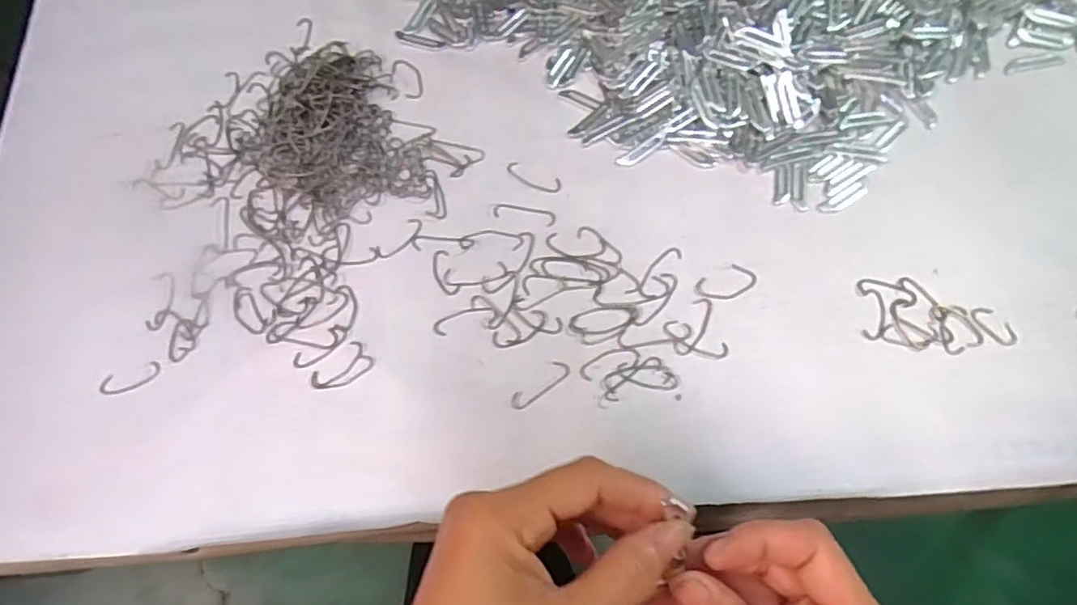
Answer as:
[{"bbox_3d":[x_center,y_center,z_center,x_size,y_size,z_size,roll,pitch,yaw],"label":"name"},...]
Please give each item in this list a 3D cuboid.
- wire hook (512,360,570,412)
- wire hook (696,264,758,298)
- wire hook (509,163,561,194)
[{"bbox_3d":[0.001,0.050,0.364,0.041,0.004,0.013,-37,73,-10],"label":"wire hook"},{"bbox_3d":[0.120,-0.012,0.383,0.038,0.004,0.020,-24,72,-6],"label":"wire hook"},{"bbox_3d":[-0.003,-0.086,0.417,0.041,0.004,0.013,24,74,10],"label":"wire hook"}]

